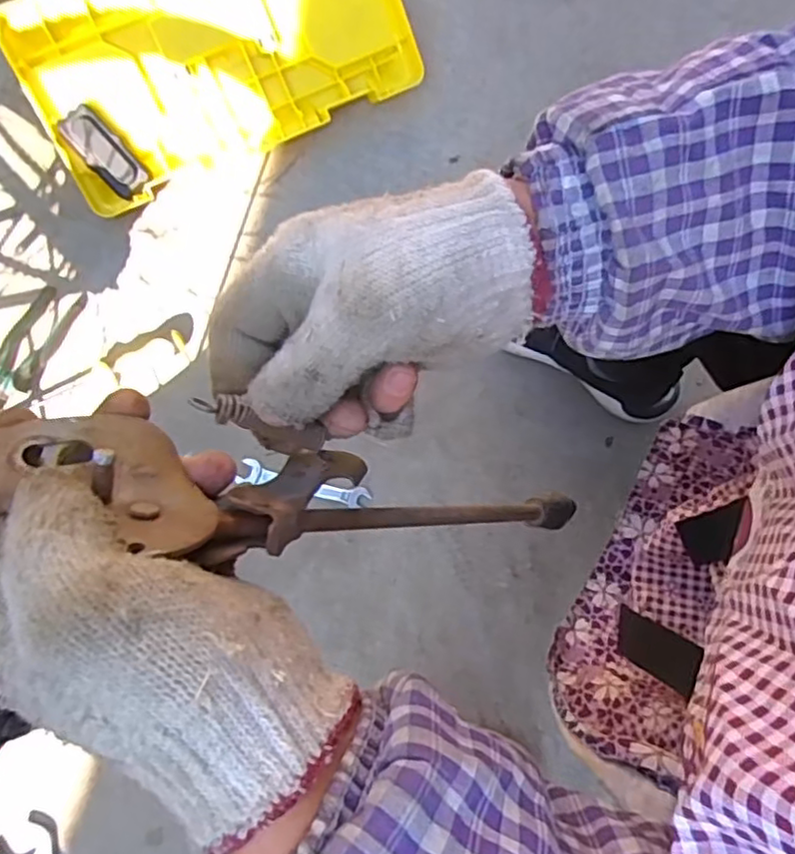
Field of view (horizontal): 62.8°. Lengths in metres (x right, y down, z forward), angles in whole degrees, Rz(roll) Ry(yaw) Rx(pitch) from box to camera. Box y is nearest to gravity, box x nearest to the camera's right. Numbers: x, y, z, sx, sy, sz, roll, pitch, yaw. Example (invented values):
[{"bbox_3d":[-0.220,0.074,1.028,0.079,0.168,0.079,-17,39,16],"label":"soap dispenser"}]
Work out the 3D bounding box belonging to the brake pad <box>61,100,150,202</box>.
[{"bbox_3d":[-0.341,-0.322,0.760,0.045,0.022,0.101,-43,113,-8],"label":"brake pad"}]

